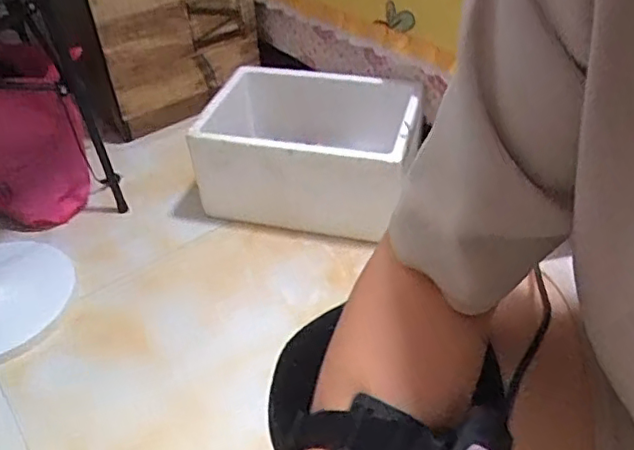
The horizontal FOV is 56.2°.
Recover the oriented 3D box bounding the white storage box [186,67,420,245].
[{"bbox_3d":[-0.010,-0.146,1.188,0.397,0.195,0.293,4,42,9],"label":"white storage box"}]

